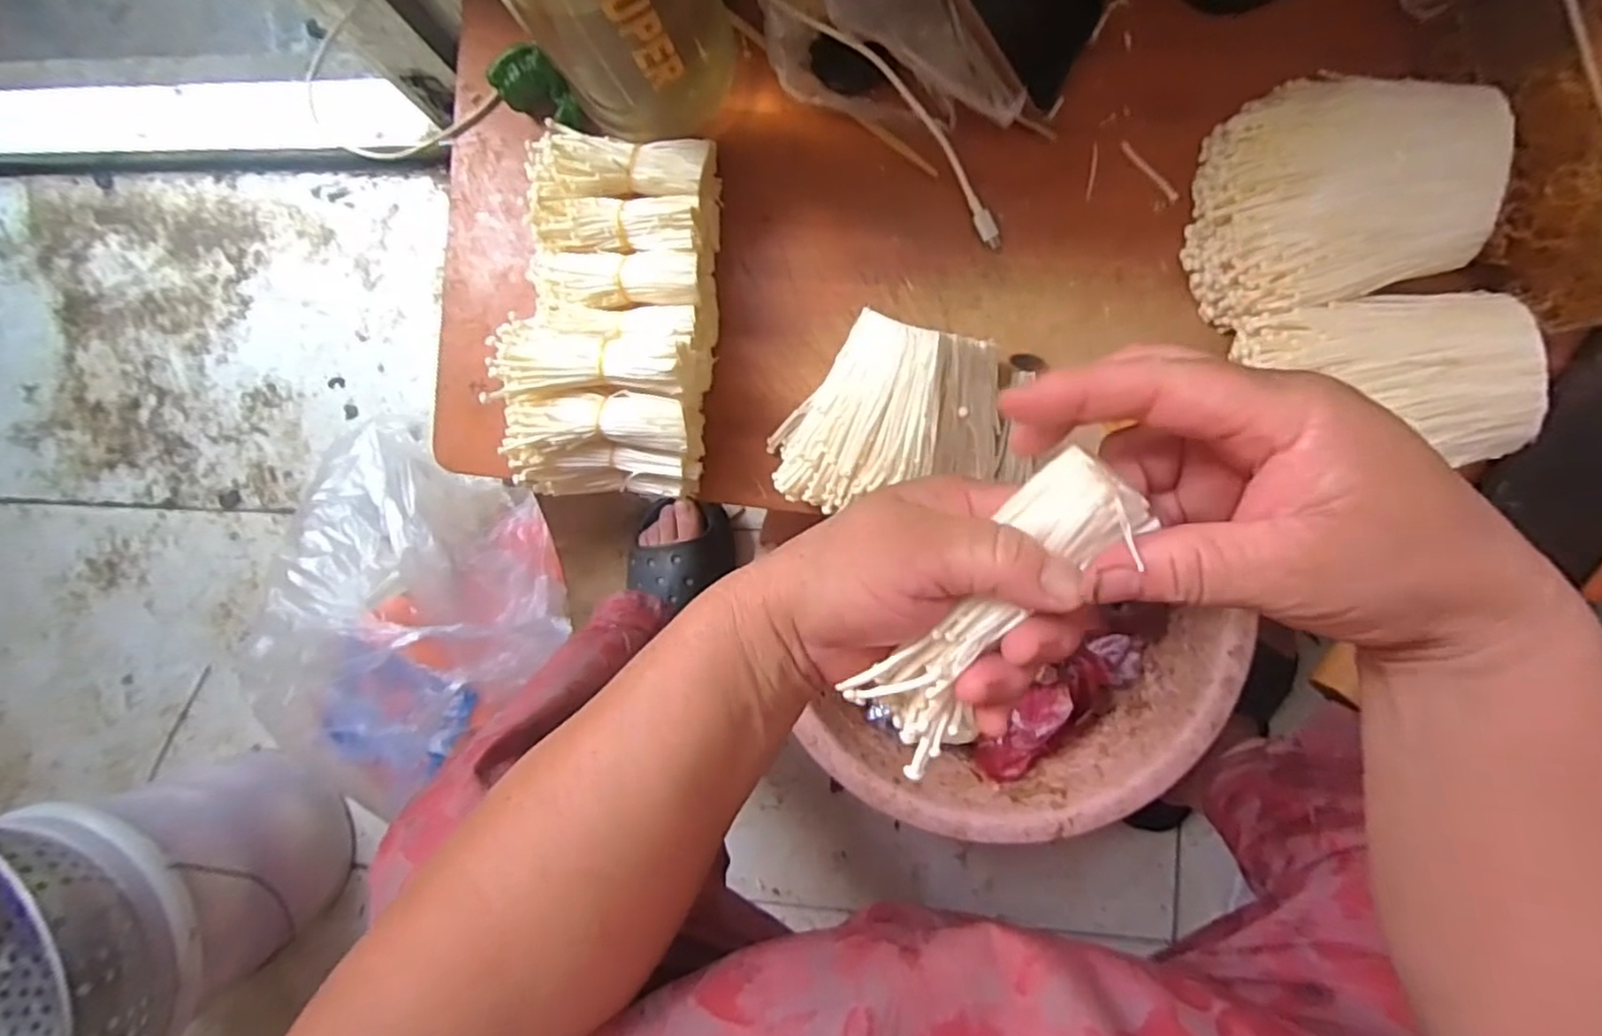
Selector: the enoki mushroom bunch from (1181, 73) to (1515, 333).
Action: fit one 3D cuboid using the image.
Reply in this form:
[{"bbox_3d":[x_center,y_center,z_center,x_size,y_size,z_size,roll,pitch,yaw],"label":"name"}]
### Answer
[{"bbox_3d":[0.294,-0.182,0.392,0.122,0.077,0.122,-6,89,6],"label":"enoki mushroom bunch"}]

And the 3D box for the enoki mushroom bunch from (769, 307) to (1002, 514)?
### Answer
[{"bbox_3d":[0.048,-0.062,0.426,0.138,0.078,0.109,4,90,6],"label":"enoki mushroom bunch"}]

